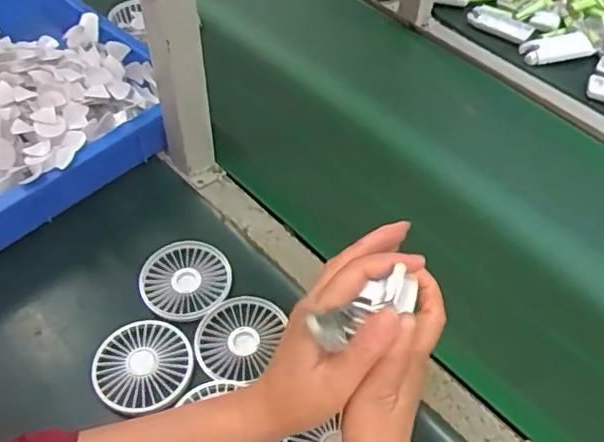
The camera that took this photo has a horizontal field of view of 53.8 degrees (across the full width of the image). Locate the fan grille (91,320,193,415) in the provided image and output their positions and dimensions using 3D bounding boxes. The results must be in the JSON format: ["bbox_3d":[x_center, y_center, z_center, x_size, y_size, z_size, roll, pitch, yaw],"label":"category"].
[{"bbox_3d":[-0.146,0.131,0.544,0.085,0.010,0.086,1,52,-1],"label":"fan grille"}]

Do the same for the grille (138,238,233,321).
[{"bbox_3d":[-0.117,0.060,0.603,0.087,0.008,0.089,1,52,-1],"label":"grille"}]

